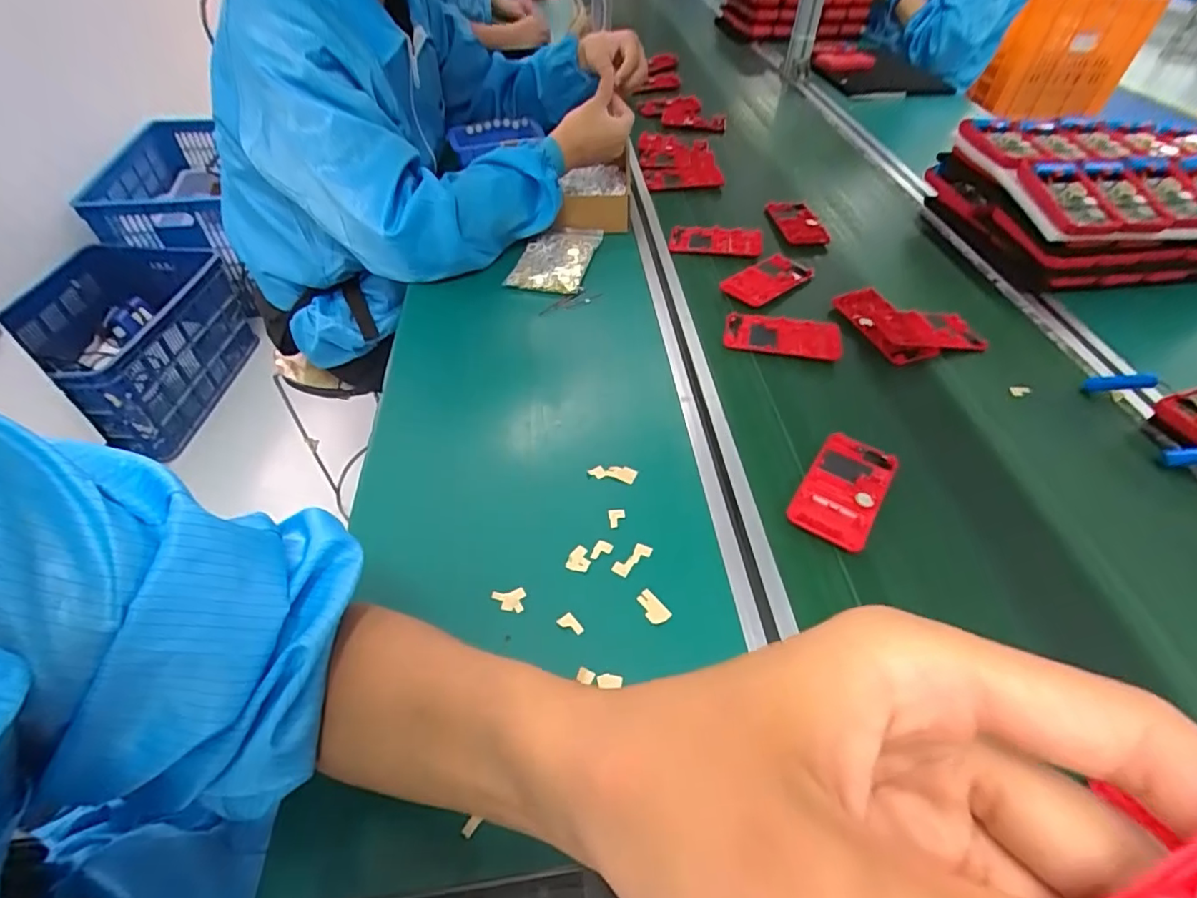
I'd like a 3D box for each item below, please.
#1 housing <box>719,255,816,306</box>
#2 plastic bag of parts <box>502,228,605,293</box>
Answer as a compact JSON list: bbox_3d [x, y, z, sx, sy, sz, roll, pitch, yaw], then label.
[{"bbox_3d":[0.210,-0.213,0.705,0.128,0.013,0.059,-30,55,-25],"label":"housing"},{"bbox_3d":[-0.057,-0.253,0.730,0.095,0.024,0.142,10,48,9],"label":"plastic bag of parts"}]

